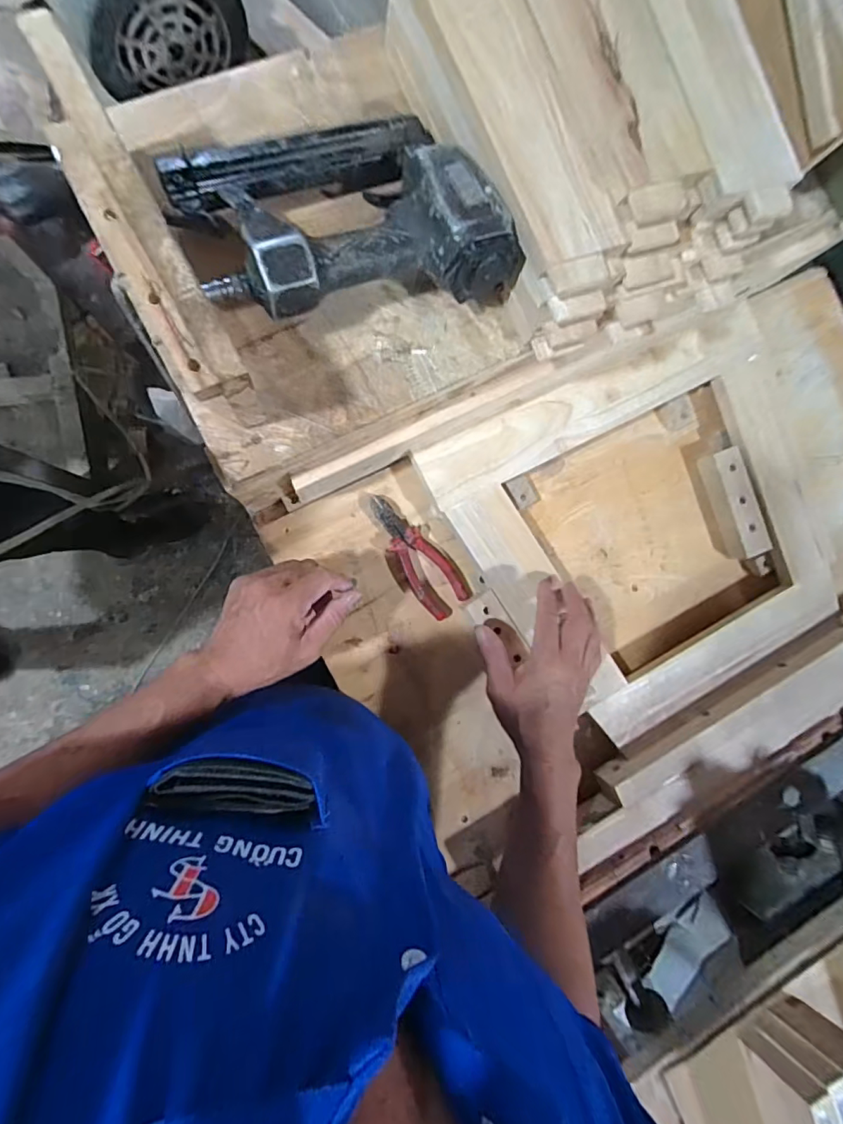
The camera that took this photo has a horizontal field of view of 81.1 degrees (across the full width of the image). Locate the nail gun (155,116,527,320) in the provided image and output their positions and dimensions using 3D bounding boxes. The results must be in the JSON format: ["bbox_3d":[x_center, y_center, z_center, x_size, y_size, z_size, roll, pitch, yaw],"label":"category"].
[{"bbox_3d":[-0.054,-0.264,0.373,0.235,0.061,0.148,-19,92,-9],"label":"nail gun"}]

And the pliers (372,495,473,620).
[{"bbox_3d":[-0.007,-0.007,0.564,0.056,0.022,0.156,-40,95,-8],"label":"pliers"}]

